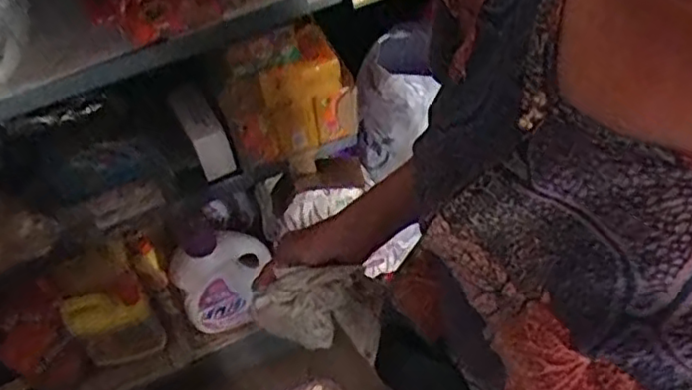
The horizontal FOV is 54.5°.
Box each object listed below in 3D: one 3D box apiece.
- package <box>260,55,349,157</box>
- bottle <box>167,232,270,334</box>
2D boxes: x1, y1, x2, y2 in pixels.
[{"bbox_3d":[-0.061,-0.141,1.063,0.127,0.160,0.032,-24,54,-13],"label":"package"},{"bbox_3d":[-0.239,0.152,1.299,0.180,0.261,0.085,-24,42,-15],"label":"bottle"}]

